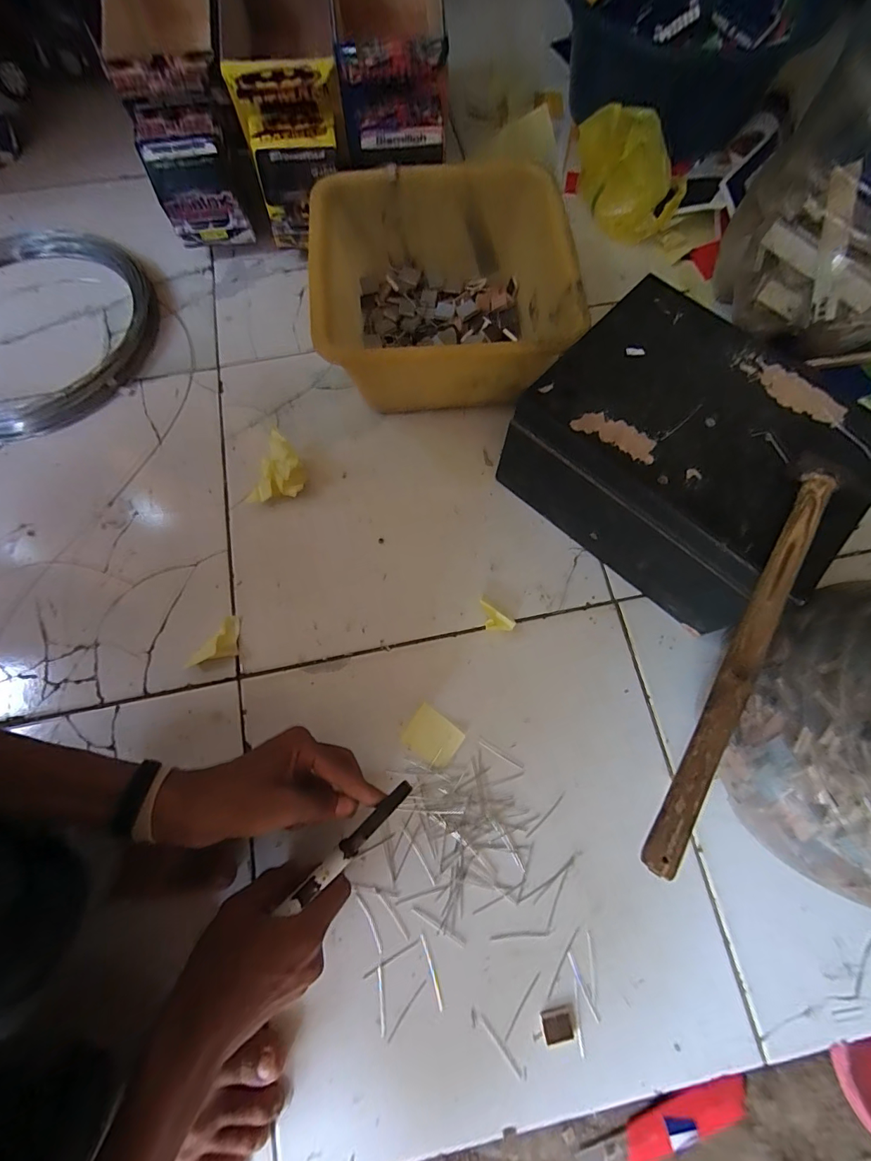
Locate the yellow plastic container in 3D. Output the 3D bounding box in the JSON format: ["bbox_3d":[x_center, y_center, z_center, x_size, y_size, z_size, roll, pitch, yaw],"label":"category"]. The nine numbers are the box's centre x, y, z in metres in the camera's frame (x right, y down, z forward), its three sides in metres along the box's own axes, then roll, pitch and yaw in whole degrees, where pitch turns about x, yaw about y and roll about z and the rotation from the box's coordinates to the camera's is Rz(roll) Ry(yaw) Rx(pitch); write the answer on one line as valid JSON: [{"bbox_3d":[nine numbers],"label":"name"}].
[{"bbox_3d":[0.015,-0.322,0.503,0.274,0.129,0.252,0,74,0],"label":"yellow plastic container"}]

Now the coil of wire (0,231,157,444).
[{"bbox_3d":[-0.528,-0.308,0.549,0.330,0.032,0.304,0,74,0],"label":"coil of wire"}]

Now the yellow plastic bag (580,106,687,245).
[{"bbox_3d":[0.260,-0.547,0.586,0.079,0.091,0.158,-35,77,-9],"label":"yellow plastic bag"}]

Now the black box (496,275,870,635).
[{"bbox_3d":[0.236,-0.117,0.434,0.272,0.140,0.207,43,78,11],"label":"black box"}]

